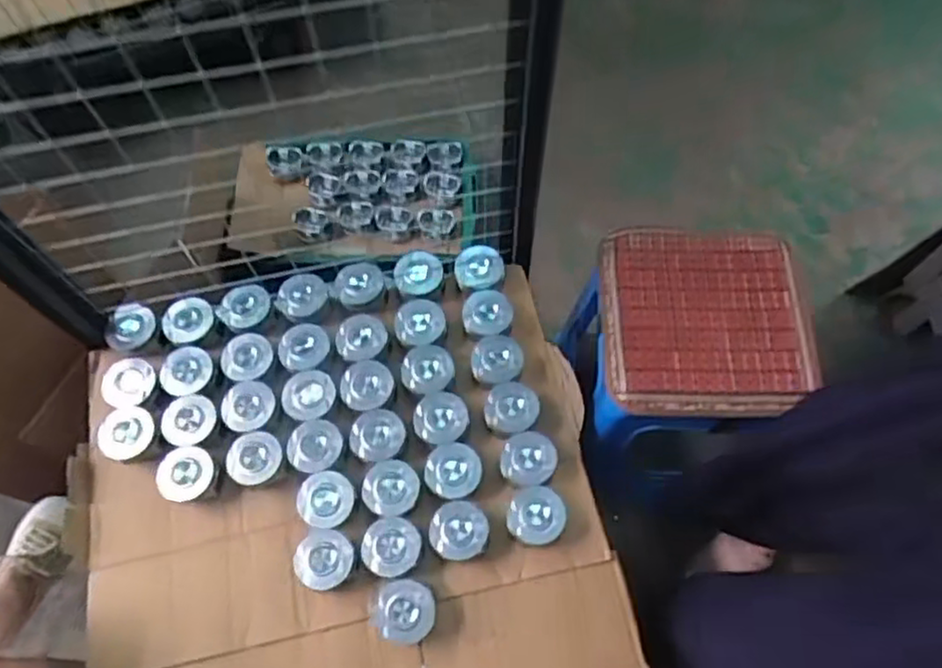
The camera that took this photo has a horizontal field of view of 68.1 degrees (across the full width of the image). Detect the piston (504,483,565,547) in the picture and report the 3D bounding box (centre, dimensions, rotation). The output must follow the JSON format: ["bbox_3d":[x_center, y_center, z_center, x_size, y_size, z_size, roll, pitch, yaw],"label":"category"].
[{"bbox_3d":[0.088,0.243,0.933,0.078,0.050,0.074,3,71,2],"label":"piston"}]

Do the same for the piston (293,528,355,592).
[{"bbox_3d":[-0.190,0.298,0.918,0.076,0.041,0.077,0,66,1],"label":"piston"}]

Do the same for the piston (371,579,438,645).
[{"bbox_3d":[-0.086,0.355,0.892,0.084,0.052,0.077,0,66,1],"label":"piston"}]

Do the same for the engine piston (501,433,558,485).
[{"bbox_3d":[0.080,0.176,0.972,0.074,0.049,0.071,2,66,2],"label":"engine piston"}]

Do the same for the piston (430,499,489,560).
[{"bbox_3d":[-0.015,0.261,0.925,0.077,0.035,0.072,4,66,3],"label":"piston"}]

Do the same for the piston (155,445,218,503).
[{"bbox_3d":[-0.389,0.194,0.960,0.073,0.047,0.072,0,66,1],"label":"piston"}]

